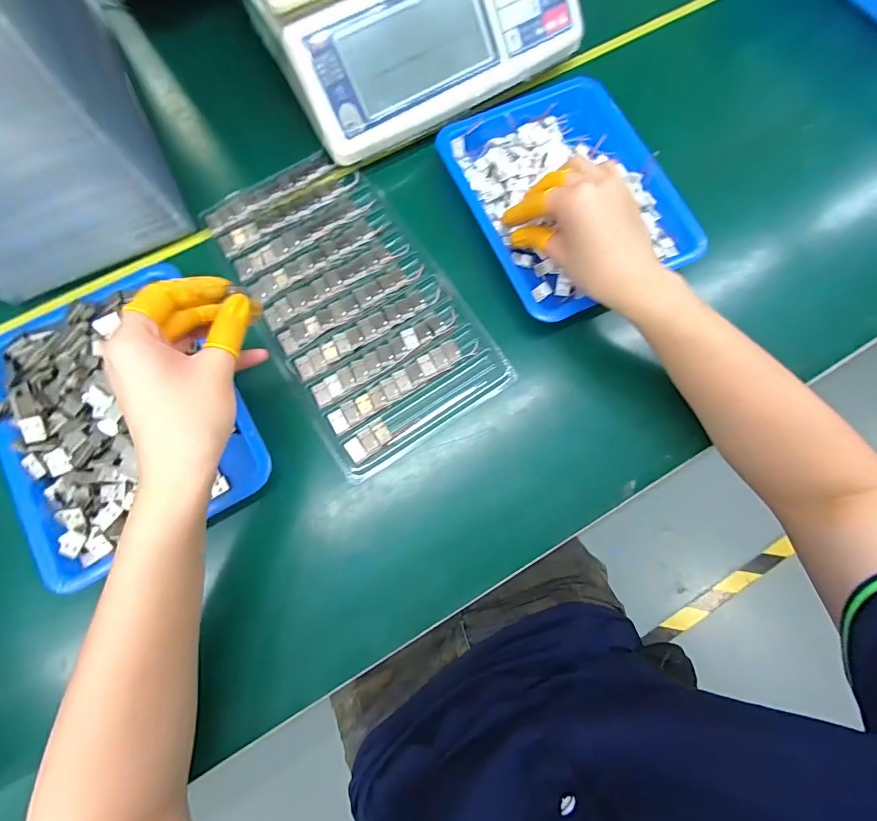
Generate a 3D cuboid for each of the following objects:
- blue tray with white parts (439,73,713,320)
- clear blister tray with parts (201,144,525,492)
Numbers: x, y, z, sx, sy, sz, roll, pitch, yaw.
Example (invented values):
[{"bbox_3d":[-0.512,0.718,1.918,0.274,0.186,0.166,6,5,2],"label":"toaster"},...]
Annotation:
[{"bbox_3d":[0.114,-0.197,0.371,0.168,0.025,0.215,-24,79,-6],"label":"blue tray with white parts"},{"bbox_3d":[-0.080,-0.100,0.361,0.155,0.011,0.286,-32,80,-7],"label":"clear blister tray with parts"}]

